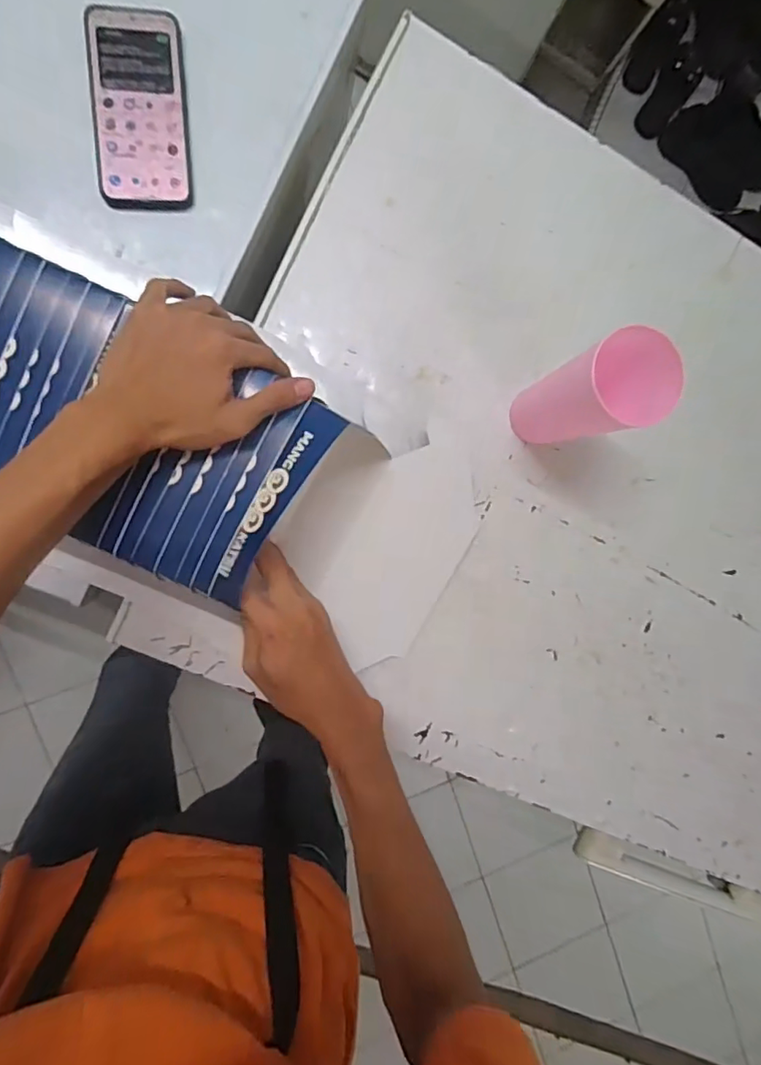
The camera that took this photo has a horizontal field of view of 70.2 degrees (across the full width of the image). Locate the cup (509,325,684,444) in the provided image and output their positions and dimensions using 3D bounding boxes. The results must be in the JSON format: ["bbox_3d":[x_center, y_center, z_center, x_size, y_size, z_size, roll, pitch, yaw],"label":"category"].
[{"bbox_3d":[0.175,-0.120,0.480,0.065,0.177,0.070,-1,93,-10],"label":"cup"}]

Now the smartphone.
[{"bbox_3d":[-0.215,-0.378,0.486,0.078,0.014,0.163,-3,94,-10],"label":"smartphone"}]

